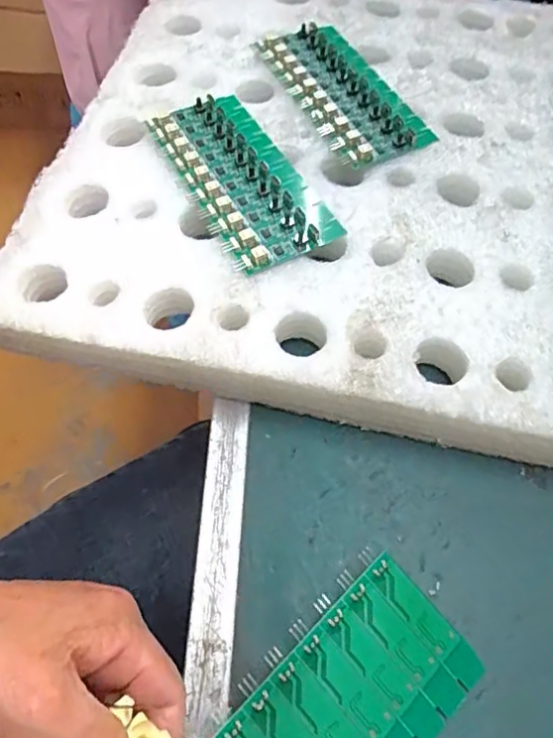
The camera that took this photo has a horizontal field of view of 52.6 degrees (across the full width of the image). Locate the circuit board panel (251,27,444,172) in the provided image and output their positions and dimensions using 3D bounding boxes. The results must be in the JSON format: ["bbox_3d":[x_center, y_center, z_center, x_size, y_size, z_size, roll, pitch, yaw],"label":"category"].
[{"bbox_3d":[0.044,-0.184,0.368,0.066,0.008,0.133,-21,63,-12],"label":"circuit board panel"}]

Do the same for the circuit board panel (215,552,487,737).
[{"bbox_3d":[0.018,0.143,0.213,0.137,0.013,0.060,-38,71,-22],"label":"circuit board panel"}]

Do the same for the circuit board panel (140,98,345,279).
[{"bbox_3d":[-0.022,-0.113,0.327,0.064,0.008,0.135,-26,64,-14],"label":"circuit board panel"}]

